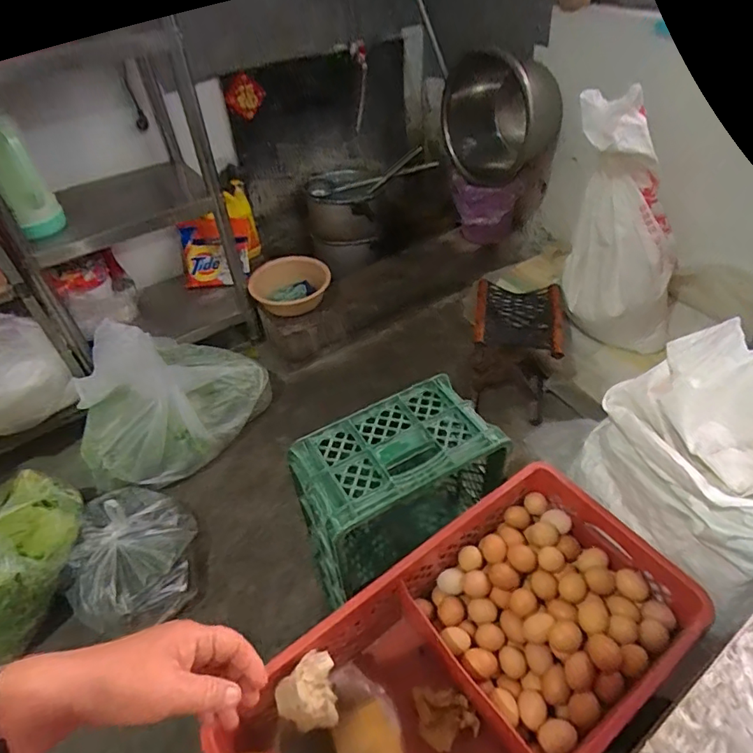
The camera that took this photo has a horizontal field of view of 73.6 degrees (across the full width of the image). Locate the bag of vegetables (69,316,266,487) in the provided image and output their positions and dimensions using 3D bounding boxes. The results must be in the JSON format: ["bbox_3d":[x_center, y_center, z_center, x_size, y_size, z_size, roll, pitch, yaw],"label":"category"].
[{"bbox_3d":[-0.623,0.022,1.457,0.348,0.504,0.523,14,48,18],"label":"bag of vegetables"}]

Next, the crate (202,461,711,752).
[{"bbox_3d":[0.131,0.444,0.732,0.642,0.210,0.321,-30,50,-23],"label":"crate"}]

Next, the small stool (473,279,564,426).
[{"bbox_3d":[0.445,-0.064,1.624,0.274,0.360,0.296,6,46,11],"label":"small stool"}]

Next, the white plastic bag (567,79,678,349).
[{"bbox_3d":[0.729,-0.431,1.471,0.283,0.739,0.221,-20,24,-14],"label":"white plastic bag"}]

